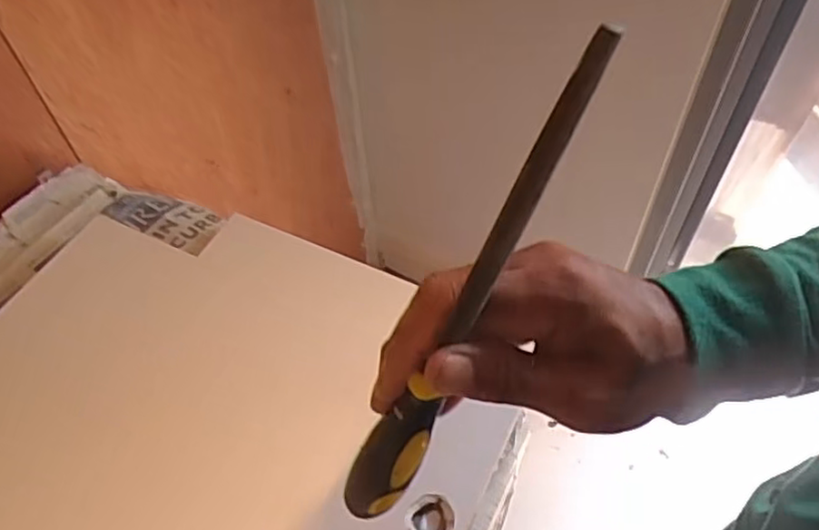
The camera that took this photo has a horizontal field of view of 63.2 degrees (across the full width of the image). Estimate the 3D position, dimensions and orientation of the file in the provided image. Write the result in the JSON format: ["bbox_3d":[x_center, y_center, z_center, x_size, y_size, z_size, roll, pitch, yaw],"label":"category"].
[{"bbox_3d":[0.017,0.025,0.261,0.016,0.242,0.022,-13,47,-43],"label":"file"}]

